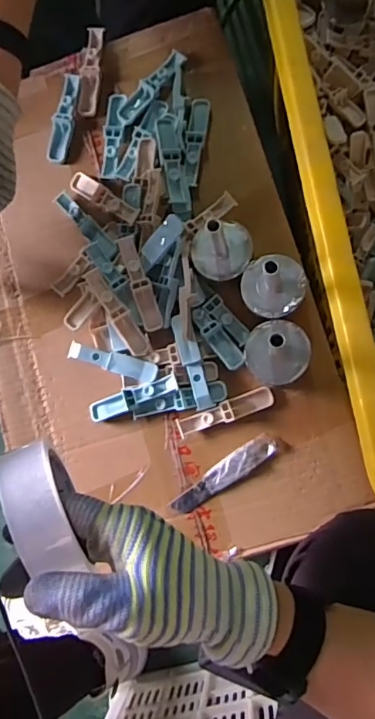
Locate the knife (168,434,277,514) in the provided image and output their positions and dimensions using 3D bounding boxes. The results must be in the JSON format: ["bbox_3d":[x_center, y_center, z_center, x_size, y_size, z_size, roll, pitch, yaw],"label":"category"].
[{"bbox_3d":[0.034,0.113,0.479,0.116,0.009,0.024,-35,80,1],"label":"knife"}]

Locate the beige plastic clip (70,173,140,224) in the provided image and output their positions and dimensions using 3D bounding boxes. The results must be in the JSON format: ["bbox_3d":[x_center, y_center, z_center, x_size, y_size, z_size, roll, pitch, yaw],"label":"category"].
[{"bbox_3d":[-0.088,-0.170,0.510,0.095,0.016,0.021,37,88,23],"label":"beige plastic clip"}]

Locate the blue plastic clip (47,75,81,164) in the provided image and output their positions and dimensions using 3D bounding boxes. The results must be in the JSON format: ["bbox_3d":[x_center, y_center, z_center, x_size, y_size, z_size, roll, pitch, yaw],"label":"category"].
[{"bbox_3d":[-0.133,-0.260,0.531,0.021,0.012,0.093,10,84,8],"label":"blue plastic clip"}]

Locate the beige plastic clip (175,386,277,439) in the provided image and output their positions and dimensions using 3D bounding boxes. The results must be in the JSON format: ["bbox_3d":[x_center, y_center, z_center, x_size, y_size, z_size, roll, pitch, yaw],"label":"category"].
[{"bbox_3d":[0.037,0.052,0.484,0.098,0.012,0.020,-21,81,3],"label":"beige plastic clip"}]

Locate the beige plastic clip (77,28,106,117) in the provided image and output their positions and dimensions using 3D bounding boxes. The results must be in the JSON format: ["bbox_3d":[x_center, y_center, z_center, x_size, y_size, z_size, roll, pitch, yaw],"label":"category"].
[{"bbox_3d":[-0.105,-0.314,0.533,0.020,0.008,0.095,5,83,7],"label":"beige plastic clip"}]

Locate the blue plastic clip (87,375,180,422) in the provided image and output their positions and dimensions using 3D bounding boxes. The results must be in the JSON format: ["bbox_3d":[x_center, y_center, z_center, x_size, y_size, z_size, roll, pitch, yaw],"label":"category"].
[{"bbox_3d":[-0.054,0.039,0.494,0.094,0.016,0.021,-20,81,4],"label":"blue plastic clip"}]

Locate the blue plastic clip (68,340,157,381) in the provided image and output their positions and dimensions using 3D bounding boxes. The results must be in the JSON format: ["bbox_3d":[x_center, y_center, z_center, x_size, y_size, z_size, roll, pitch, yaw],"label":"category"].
[{"bbox_3d":[-0.076,0.003,0.496,0.095,0.007,0.019,16,85,8],"label":"blue plastic clip"}]

